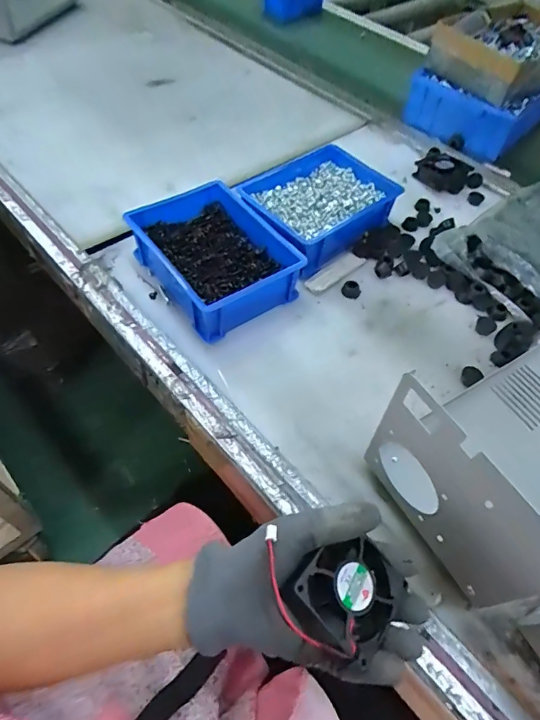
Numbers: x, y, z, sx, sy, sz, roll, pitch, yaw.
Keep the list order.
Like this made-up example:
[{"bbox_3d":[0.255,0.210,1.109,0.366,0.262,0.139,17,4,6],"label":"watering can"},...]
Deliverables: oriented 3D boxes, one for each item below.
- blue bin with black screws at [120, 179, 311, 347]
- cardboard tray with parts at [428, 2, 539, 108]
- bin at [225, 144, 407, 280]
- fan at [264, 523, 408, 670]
[{"bbox_3d":[-0.069,-0.130,0.566,0.148,0.068,0.194,-31,61,-24],"label":"blue bin with black screws"},{"bbox_3d":[0.430,-0.549,0.798,0.251,0.069,0.179,-28,62,-21],"label":"cardboard tray with parts"},{"bbox_3d":[0.067,-0.220,0.644,0.200,0.062,0.154,-33,62,-25],"label":"bin"},{"bbox_3d":[0.051,0.159,0.315,0.068,0.032,0.065,-34,85,-34],"label":"fan"}]

